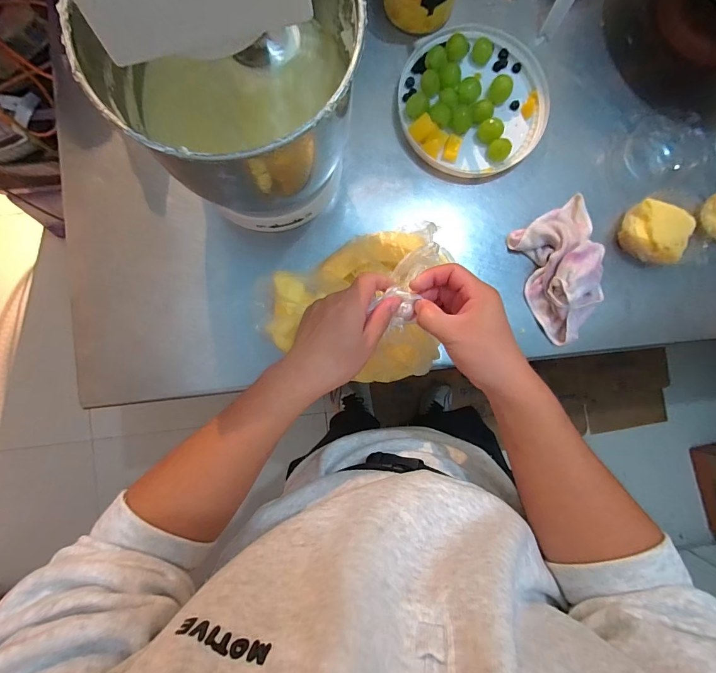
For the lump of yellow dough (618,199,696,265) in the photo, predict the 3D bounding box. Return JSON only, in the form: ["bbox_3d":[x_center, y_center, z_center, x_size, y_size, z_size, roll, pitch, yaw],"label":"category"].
[{"bbox_3d":[0.410,-0.140,0.503,0.090,0.040,0.082,0,88,-3],"label":"lump of yellow dough"}]

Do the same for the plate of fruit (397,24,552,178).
[{"bbox_3d":[0.163,-0.328,0.501,0.205,0.023,0.200,0,88,-3],"label":"plate of fruit"}]

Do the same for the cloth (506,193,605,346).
[{"bbox_3d":[0.284,-0.087,0.492,0.107,0.053,0.176,-19,89,-3],"label":"cloth"}]

